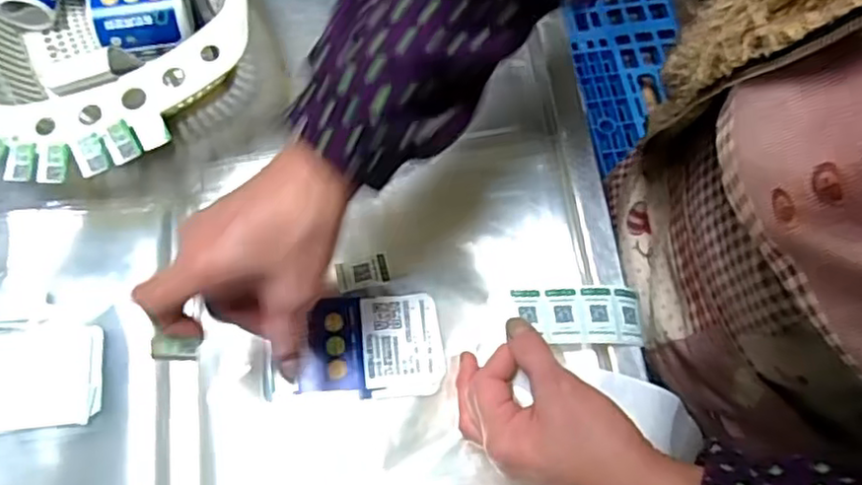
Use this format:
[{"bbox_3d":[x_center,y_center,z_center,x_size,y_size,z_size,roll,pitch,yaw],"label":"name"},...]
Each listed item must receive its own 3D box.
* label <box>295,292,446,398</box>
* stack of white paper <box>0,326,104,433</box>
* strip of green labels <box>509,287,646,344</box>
[{"bbox_3d":[-0.039,0.069,0.445,0.091,0.004,0.067,-3,72,-6],"label":"label"},{"bbox_3d":[-0.271,0.092,0.446,0.106,0.014,0.065,-6,68,-3],"label":"stack of white paper"},{"bbox_3d":[0.094,0.047,0.427,0.081,0.005,0.037,-1,65,-7],"label":"strip of green labels"}]

